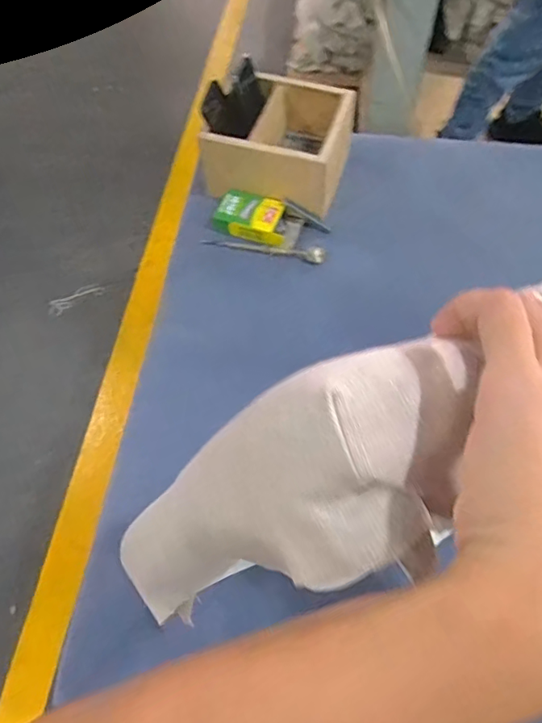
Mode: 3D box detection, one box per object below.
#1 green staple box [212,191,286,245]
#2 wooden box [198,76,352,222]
[{"bbox_3d":[-0.031,-0.248,0.919,0.121,0.031,0.072,16,64,11],"label":"green staple box"},{"bbox_3d":[0.017,-0.384,0.932,0.224,0.113,0.206,13,63,10],"label":"wooden box"}]

